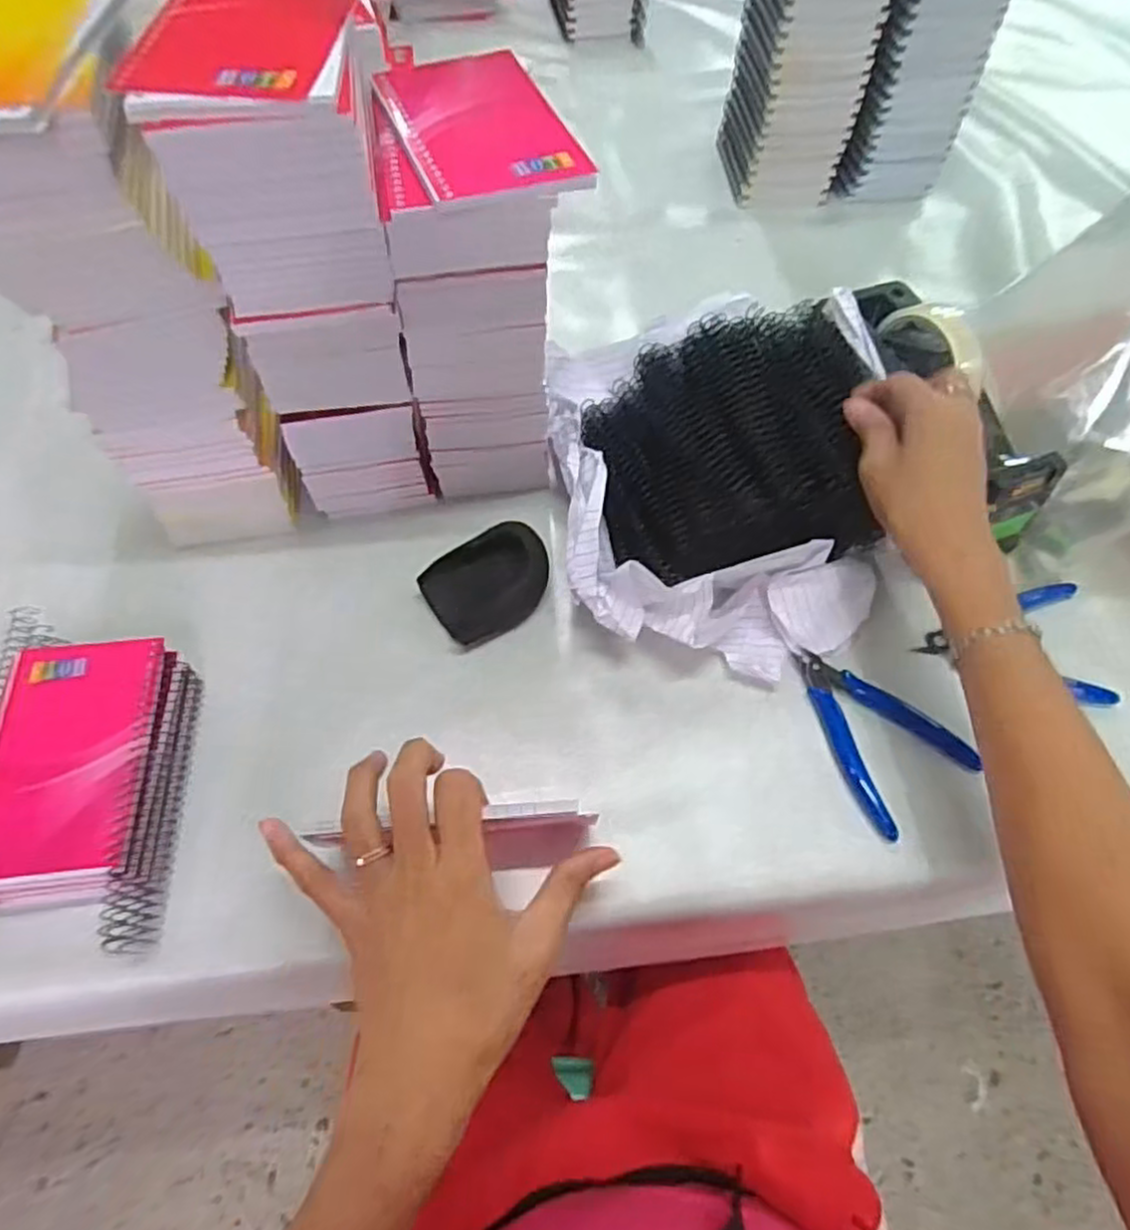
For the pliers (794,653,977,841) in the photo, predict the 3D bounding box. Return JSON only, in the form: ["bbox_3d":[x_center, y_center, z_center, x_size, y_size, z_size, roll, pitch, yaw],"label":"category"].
[{"bbox_3d":[0.201,0.070,0.448,0.079,0.010,0.121,-15,61,-9],"label":"pliers"}]

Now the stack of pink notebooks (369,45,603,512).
[{"bbox_3d":[-0.062,-0.187,0.449,0.116,0.247,0.104,-15,61,-9],"label":"stack of pink notebooks"}]

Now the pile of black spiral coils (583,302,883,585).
[{"bbox_3d":[0.113,-0.111,0.469,0.172,0.059,0.175,-7,61,-6],"label":"pile of black spiral coils"}]

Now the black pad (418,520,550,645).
[{"bbox_3d":[-0.049,-0.024,0.485,0.084,0.034,0.059,-32,65,-18],"label":"black pad"}]

